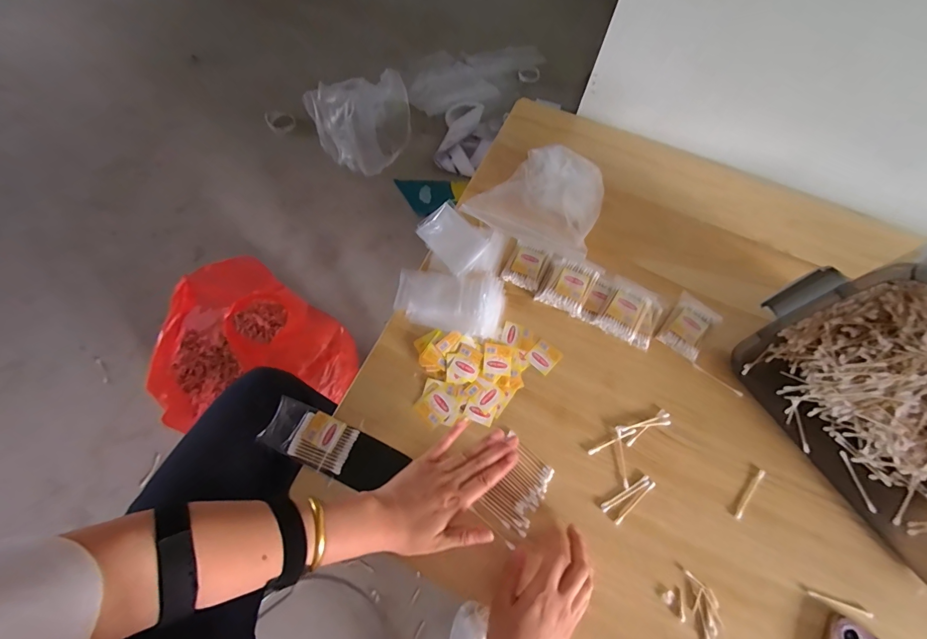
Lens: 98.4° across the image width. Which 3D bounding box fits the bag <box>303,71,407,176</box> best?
[{"bbox_3d":[-0.317,-0.611,1.251,0.311,0.177,0.225,-13,69,-9],"label":"bag"}]

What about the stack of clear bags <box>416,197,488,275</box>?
[{"bbox_3d":[-0.017,-0.123,0.602,0.070,0.017,0.099,-44,77,5],"label":"stack of clear bags"}]

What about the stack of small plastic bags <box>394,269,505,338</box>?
[{"bbox_3d":[-0.019,-0.032,0.571,0.151,0.026,0.095,11,67,1],"label":"stack of small plastic bags"}]

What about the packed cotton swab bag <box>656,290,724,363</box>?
[{"bbox_3d":[0.327,0.007,0.574,0.059,0.013,0.096,36,70,11],"label":"packed cotton swab bag"}]

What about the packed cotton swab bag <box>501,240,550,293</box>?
[{"bbox_3d":[0.096,-0.080,0.605,0.058,0.015,0.068,24,68,6],"label":"packed cotton swab bag"}]

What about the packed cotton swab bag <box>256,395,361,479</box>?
[{"bbox_3d":[-0.194,0.147,0.504,0.109,0.017,0.063,24,68,6],"label":"packed cotton swab bag"}]

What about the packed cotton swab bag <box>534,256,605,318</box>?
[{"bbox_3d":[0.154,-0.052,0.584,0.068,0.033,0.079,29,68,9],"label":"packed cotton swab bag"}]

